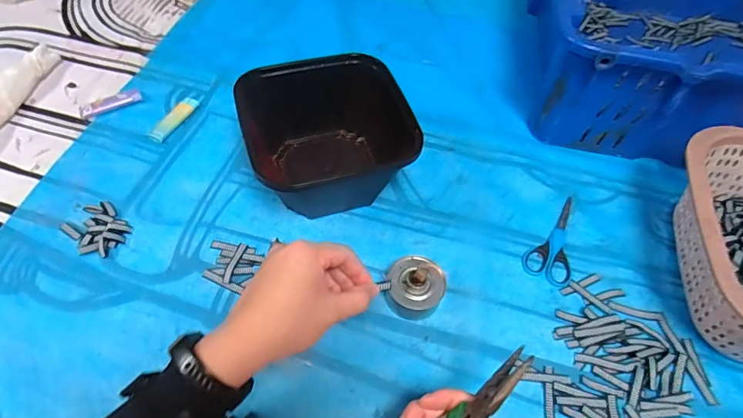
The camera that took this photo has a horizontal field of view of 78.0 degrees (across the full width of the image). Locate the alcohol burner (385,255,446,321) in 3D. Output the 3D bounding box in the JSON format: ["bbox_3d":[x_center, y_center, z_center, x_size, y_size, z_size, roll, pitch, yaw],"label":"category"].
[{"bbox_3d":[0.046,0.081,0.482,0.058,0.045,0.057,1,54,-1],"label":"alcohol burner"}]

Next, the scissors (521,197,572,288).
[{"bbox_3d":[0.225,0.038,0.544,0.053,0.008,0.120,32,59,19],"label":"scissors"}]

